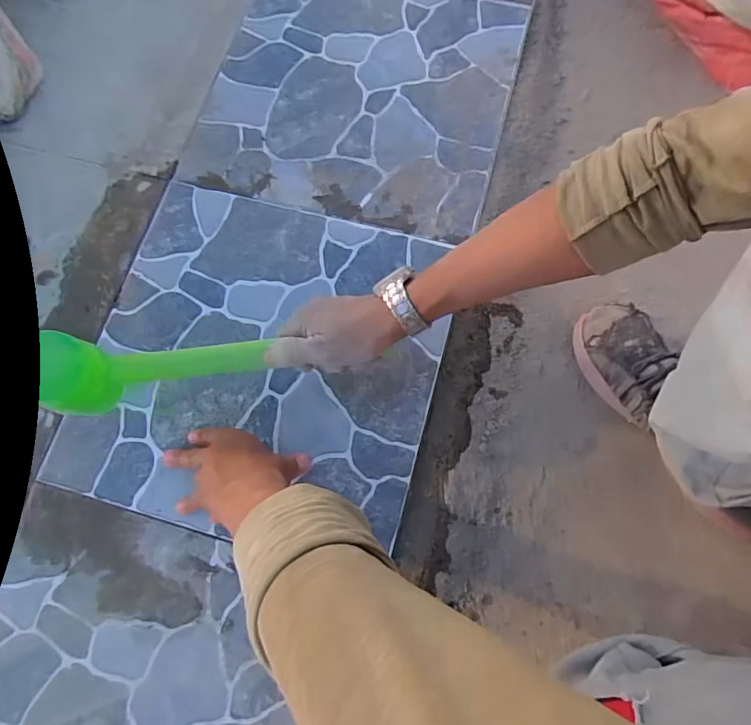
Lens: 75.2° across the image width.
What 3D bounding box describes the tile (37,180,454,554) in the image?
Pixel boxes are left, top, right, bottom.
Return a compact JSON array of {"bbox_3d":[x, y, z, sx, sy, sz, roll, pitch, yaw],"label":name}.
[{"bbox_3d":[-0.132,-0.007,0.576,0.397,0.006,0.396,15,76,5],"label":"tile"}]

